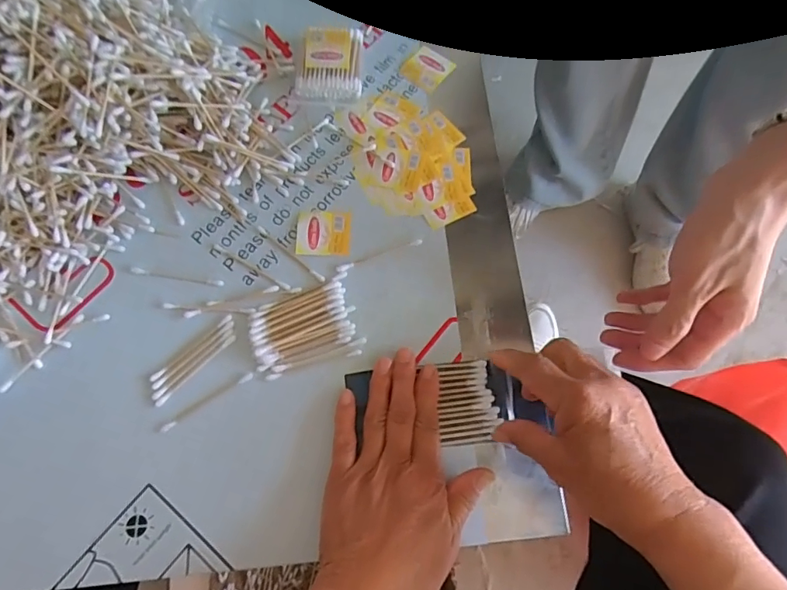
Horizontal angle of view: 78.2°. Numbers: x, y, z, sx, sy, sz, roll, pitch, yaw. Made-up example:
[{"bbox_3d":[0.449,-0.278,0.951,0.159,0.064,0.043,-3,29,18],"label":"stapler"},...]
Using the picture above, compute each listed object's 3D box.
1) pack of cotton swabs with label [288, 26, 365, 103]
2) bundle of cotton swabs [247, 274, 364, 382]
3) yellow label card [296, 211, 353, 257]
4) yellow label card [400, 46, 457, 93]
[{"bbox_3d":[-0.060,-0.211,0.443,0.062,0.022,0.072,1,71,0],"label":"pack of cotton swabs with label"},{"bbox_3d":[-0.068,0.024,0.368,0.078,0.010,0.063,-17,72,-6],"label":"bundle of cotton swabs"},{"bbox_3d":[-0.057,-0.051,0.401,0.044,0.004,0.039,2,73,-5],"label":"yellow label card"},{"bbox_3d":[0.032,-0.215,0.461,0.037,0.005,0.043,37,74,12],"label":"yellow label card"}]

